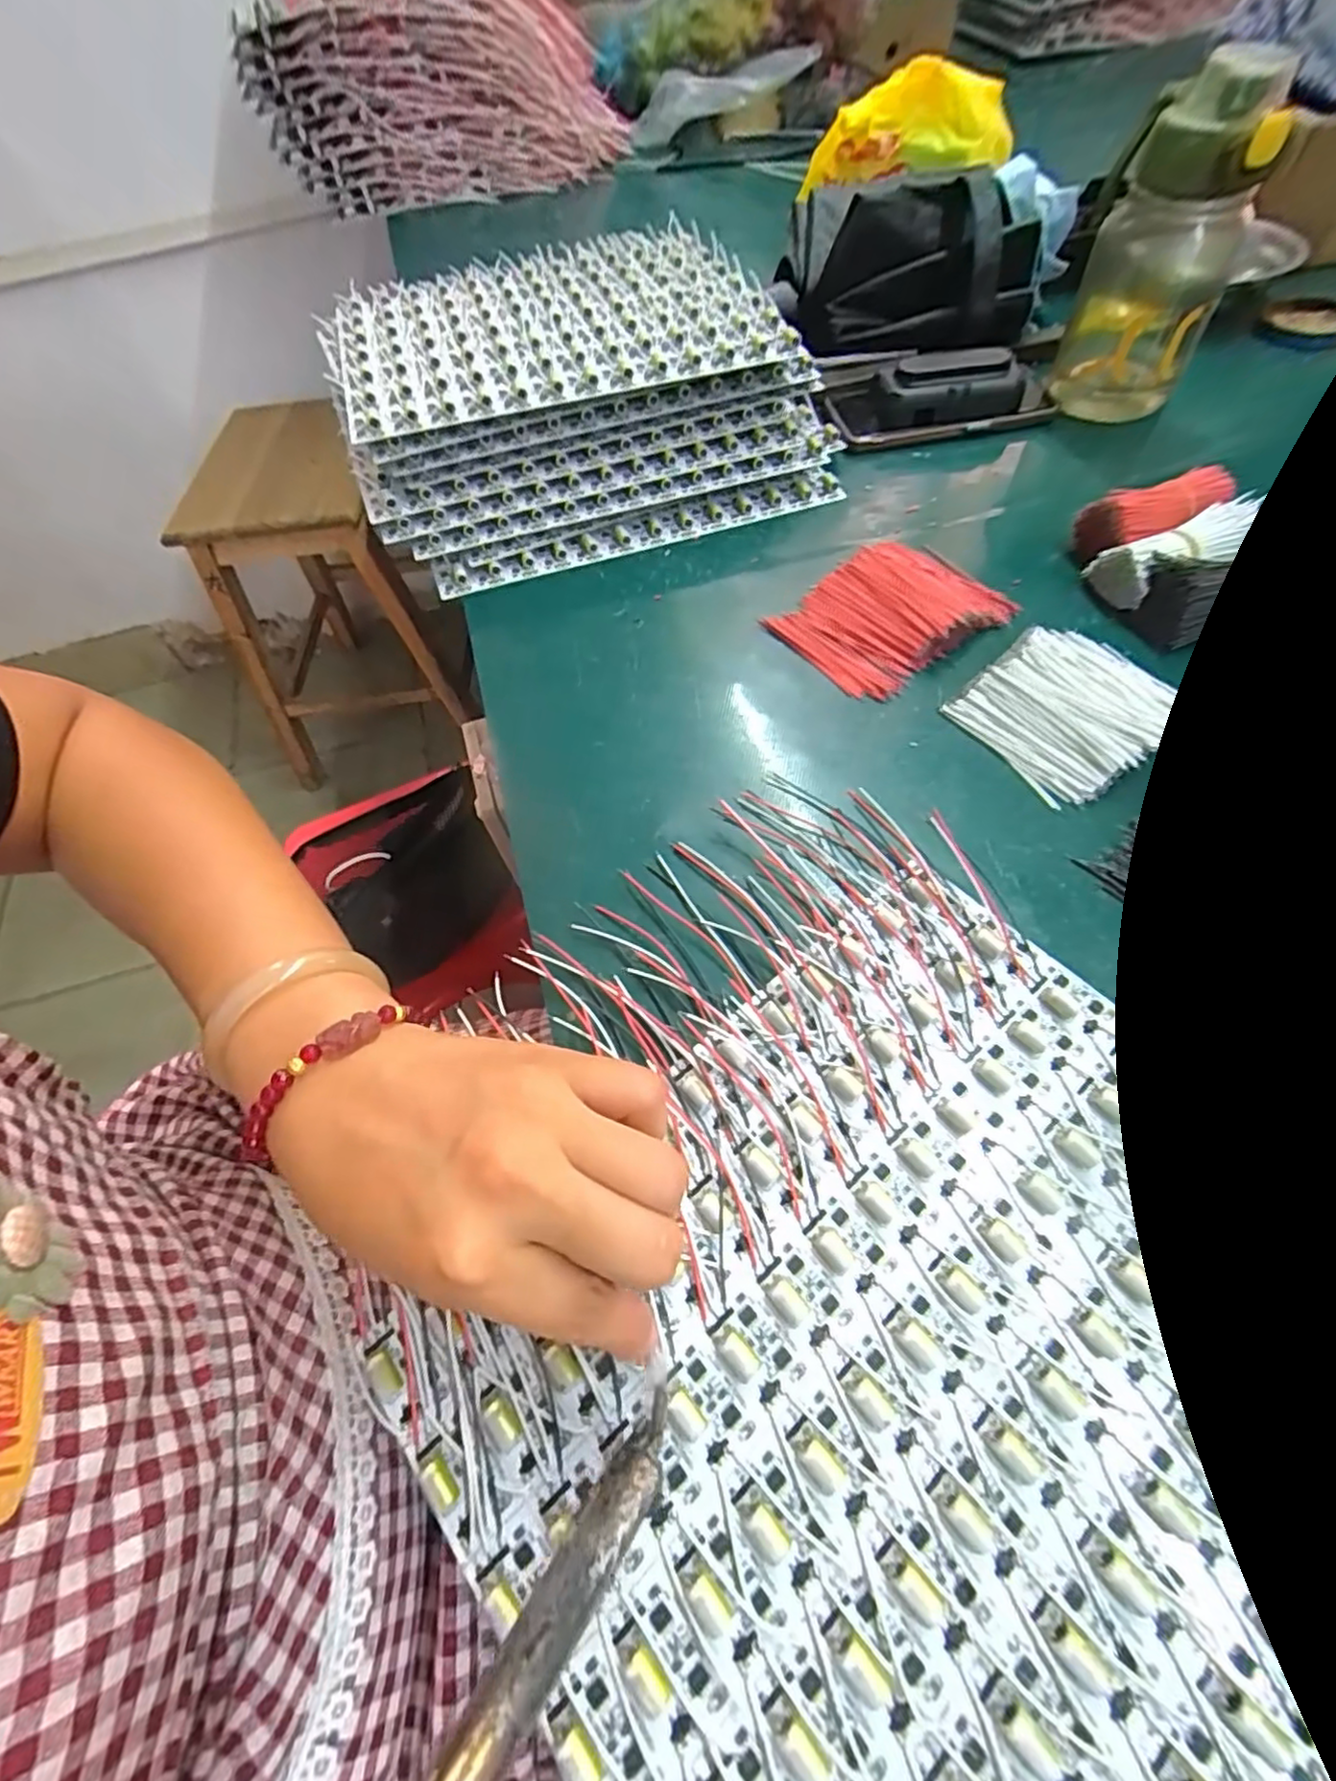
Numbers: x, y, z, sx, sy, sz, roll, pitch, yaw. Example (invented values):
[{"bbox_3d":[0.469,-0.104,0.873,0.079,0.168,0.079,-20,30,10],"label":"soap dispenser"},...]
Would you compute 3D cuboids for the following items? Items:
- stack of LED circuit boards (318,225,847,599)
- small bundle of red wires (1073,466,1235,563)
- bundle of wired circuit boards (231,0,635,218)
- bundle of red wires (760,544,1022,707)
[{"bbox_3d":[-0.070,-0.371,0.500,0.326,0.088,0.299,-18,60,-8],"label":"stack of LED circuit boards"},{"bbox_3d":[0.296,-0.224,0.410,0.090,0.045,0.035,-18,60,-8],"label":"small bundle of red wires"},{"bbox_3d":[-0.291,-0.981,0.811,0.421,0.196,0.117,2,57,7],"label":"bundle of wired circuit boards"},{"bbox_3d":[0.132,-0.168,0.394,0.117,0.025,0.090,-33,63,-16],"label":"bundle of red wires"}]

